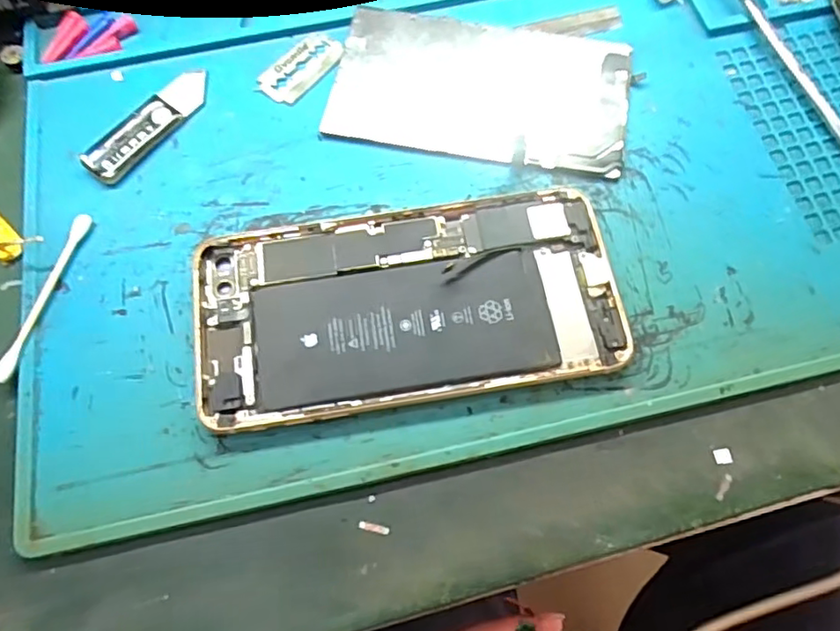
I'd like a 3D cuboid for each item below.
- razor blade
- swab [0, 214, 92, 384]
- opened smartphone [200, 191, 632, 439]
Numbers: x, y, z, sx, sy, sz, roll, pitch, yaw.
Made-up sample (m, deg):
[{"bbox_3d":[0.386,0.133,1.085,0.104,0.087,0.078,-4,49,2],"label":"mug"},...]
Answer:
[{"bbox_3d":[-0.054,-0.113,0.268,0.022,0.004,0.041,39,75,14],"label":"razor blade"},{"bbox_3d":[-0.145,-0.008,0.228,0.006,0.004,0.071,14,70,6],"label":"swab"},{"bbox_3d":[-0.005,-0.004,0.224,0.155,0.007,0.076,-8,69,-2],"label":"opened smartphone"}]

